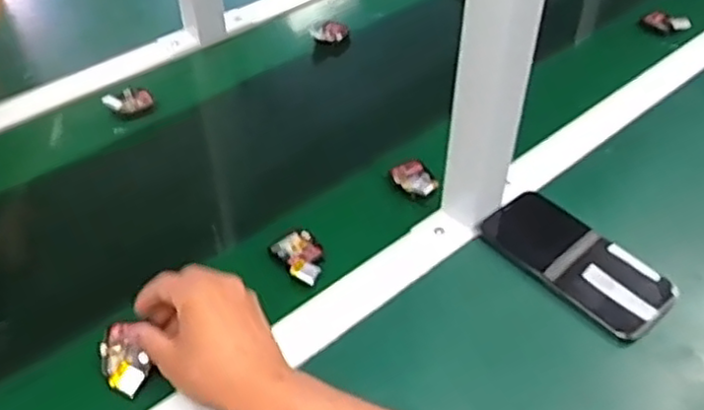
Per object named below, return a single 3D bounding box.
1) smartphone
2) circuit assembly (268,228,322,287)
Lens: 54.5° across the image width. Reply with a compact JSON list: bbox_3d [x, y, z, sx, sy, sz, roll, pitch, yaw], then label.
[{"bbox_3d":[0.191,0.048,0.591,0.084,0.016,0.160,-35,54,-30],"label":"smartphone"},{"bbox_3d":[-0.043,0.045,0.592,0.038,0.015,0.069,-21,48,-19],"label":"circuit assembly"}]

